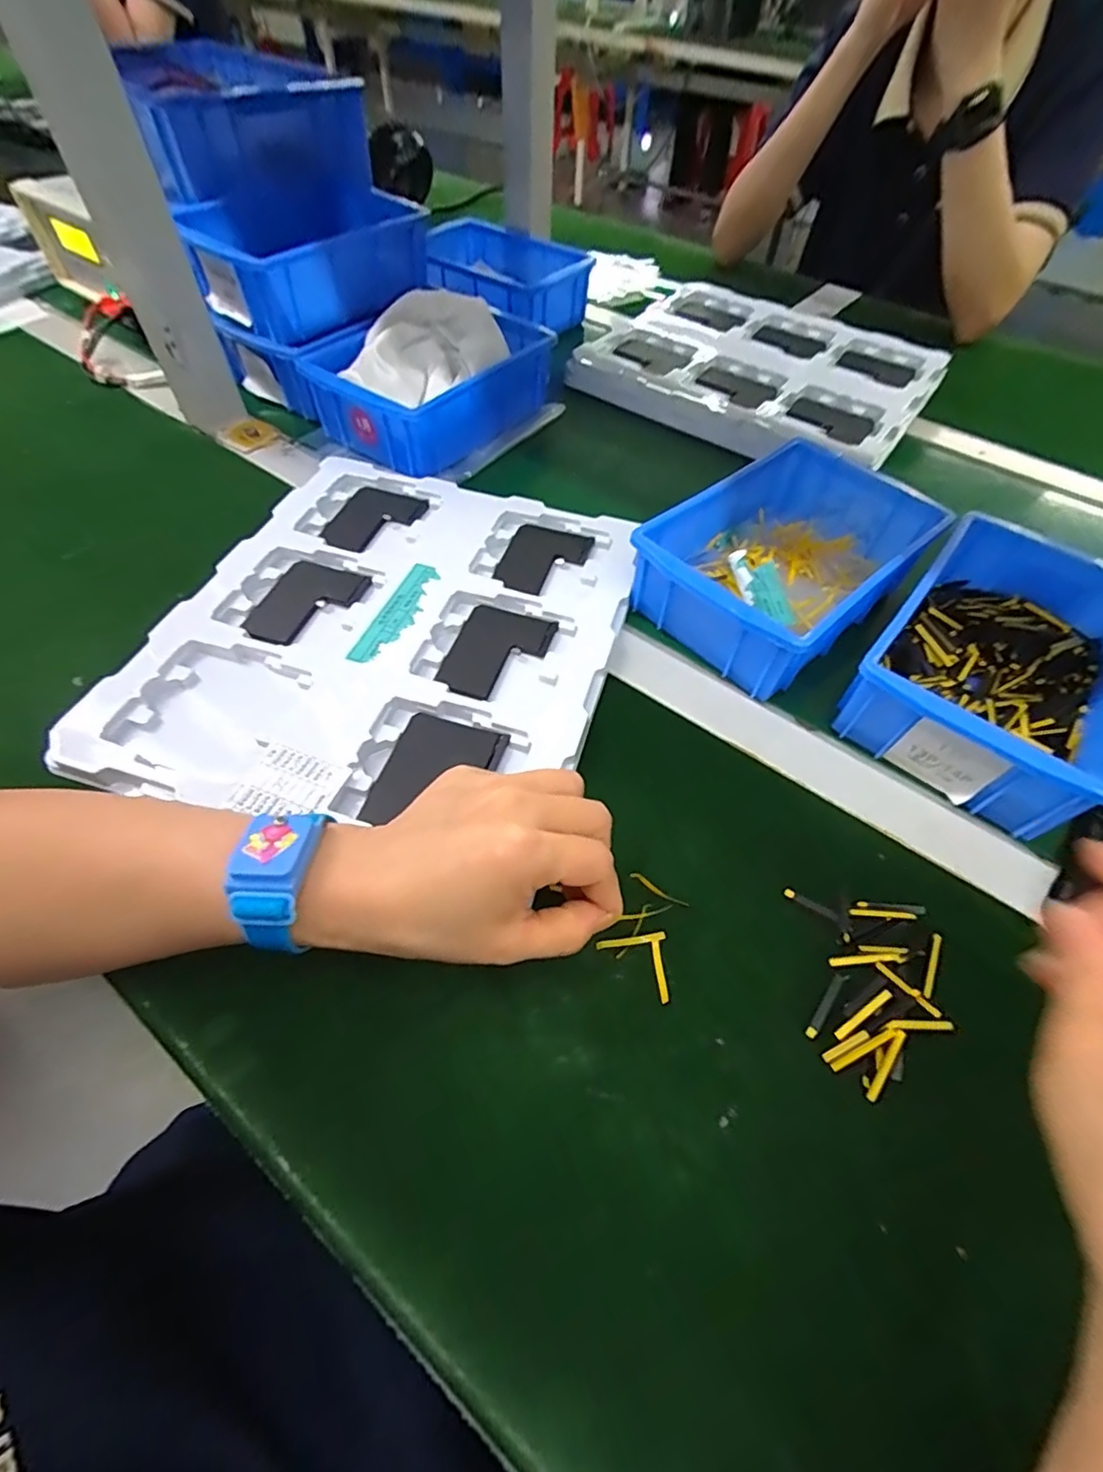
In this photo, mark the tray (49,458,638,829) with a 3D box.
[{"bbox_3d":[-0.103,-0.074,0.395,0.279,0.017,0.308,15,56,8],"label":"tray"}]

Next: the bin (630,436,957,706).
[{"bbox_3d":[0.166,-0.128,0.413,0.198,0.053,0.127,-37,64,-24],"label":"bin"}]

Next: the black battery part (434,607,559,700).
[{"bbox_3d":[-0.036,-0.054,0.388,0.061,0.006,0.077,16,56,8],"label":"black battery part"}]

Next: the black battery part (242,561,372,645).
[{"bbox_3d":[-0.173,-0.092,0.409,0.059,0.006,0.079,22,57,12],"label":"black battery part"}]

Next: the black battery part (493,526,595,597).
[{"bbox_3d":[-0.007,-0.133,0.446,0.063,0.009,0.081,12,56,6],"label":"black battery part"}]

